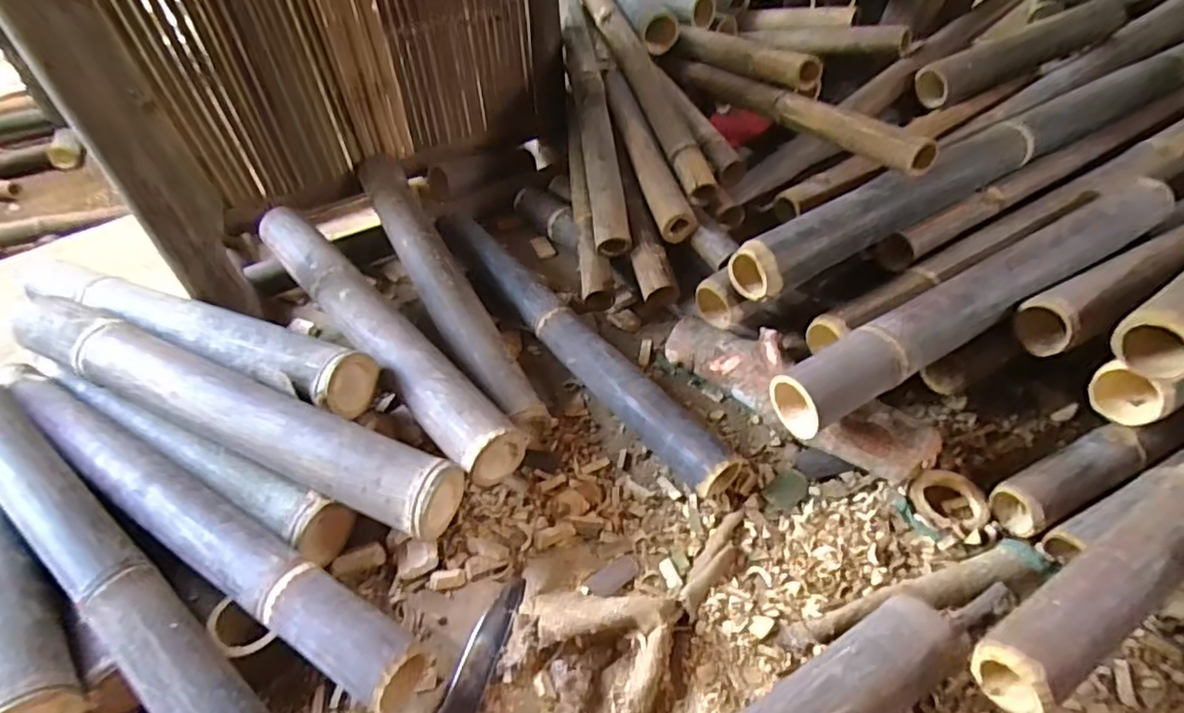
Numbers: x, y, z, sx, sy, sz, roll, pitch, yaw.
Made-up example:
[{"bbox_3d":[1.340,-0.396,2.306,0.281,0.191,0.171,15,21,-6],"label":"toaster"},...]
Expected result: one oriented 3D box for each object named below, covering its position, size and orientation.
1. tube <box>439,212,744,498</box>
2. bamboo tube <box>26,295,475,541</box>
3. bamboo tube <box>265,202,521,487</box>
[{"bbox_3d":[-0.048,-0.044,0.848,0.067,0.057,0.647,-30,52,-21],"label":"tube"},{"bbox_3d":[-0.424,0.051,0.690,0.606,0.087,0.081,17,51,19],"label":"bamboo tube"},{"bbox_3d":[-0.290,-0.048,0.790,0.072,0.054,0.585,-34,54,-24],"label":"bamboo tube"}]

